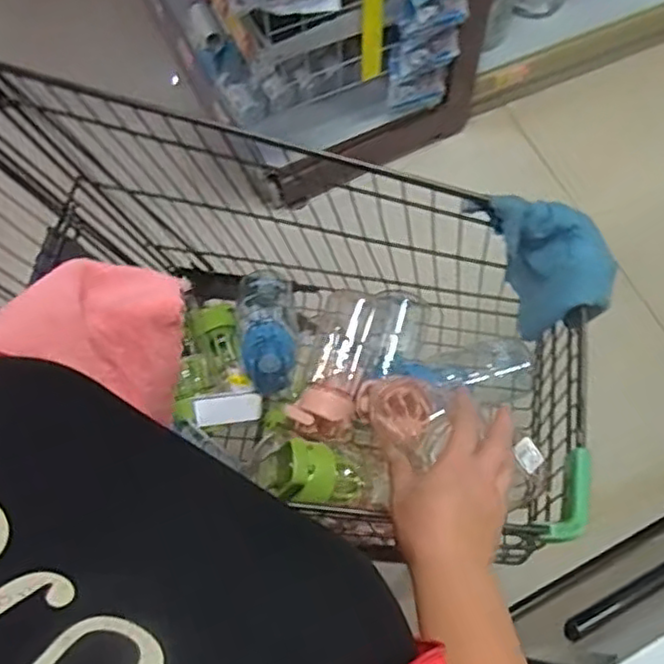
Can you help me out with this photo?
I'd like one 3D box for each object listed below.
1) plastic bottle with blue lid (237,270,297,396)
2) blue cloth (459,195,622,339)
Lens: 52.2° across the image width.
[{"bbox_3d":[-0.089,-0.001,0.921,0.075,0.088,0.188,-8,33,-3],"label":"plastic bottle with blue lid"},{"bbox_3d":[0.235,-0.077,0.737,0.108,0.099,0.167,-22,68,-8],"label":"blue cloth"}]

